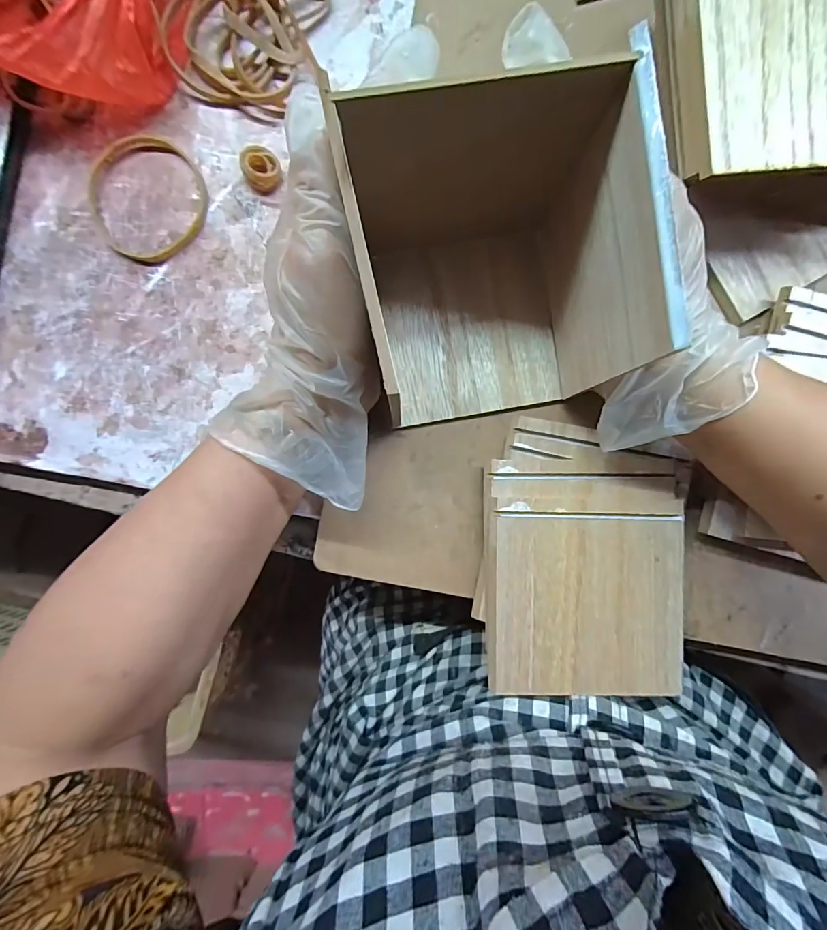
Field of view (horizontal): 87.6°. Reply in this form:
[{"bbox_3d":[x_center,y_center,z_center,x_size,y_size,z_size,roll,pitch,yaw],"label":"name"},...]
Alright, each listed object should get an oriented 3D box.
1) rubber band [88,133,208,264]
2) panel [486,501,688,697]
[{"bbox_3d":[-0.153,-0.152,0.246,0.070,0.006,0.067,0,92,0],"label":"rubber band"},{"bbox_3d":[0.097,0.072,0.239,0.106,0.004,0.107,2,90,0],"label":"panel"}]

